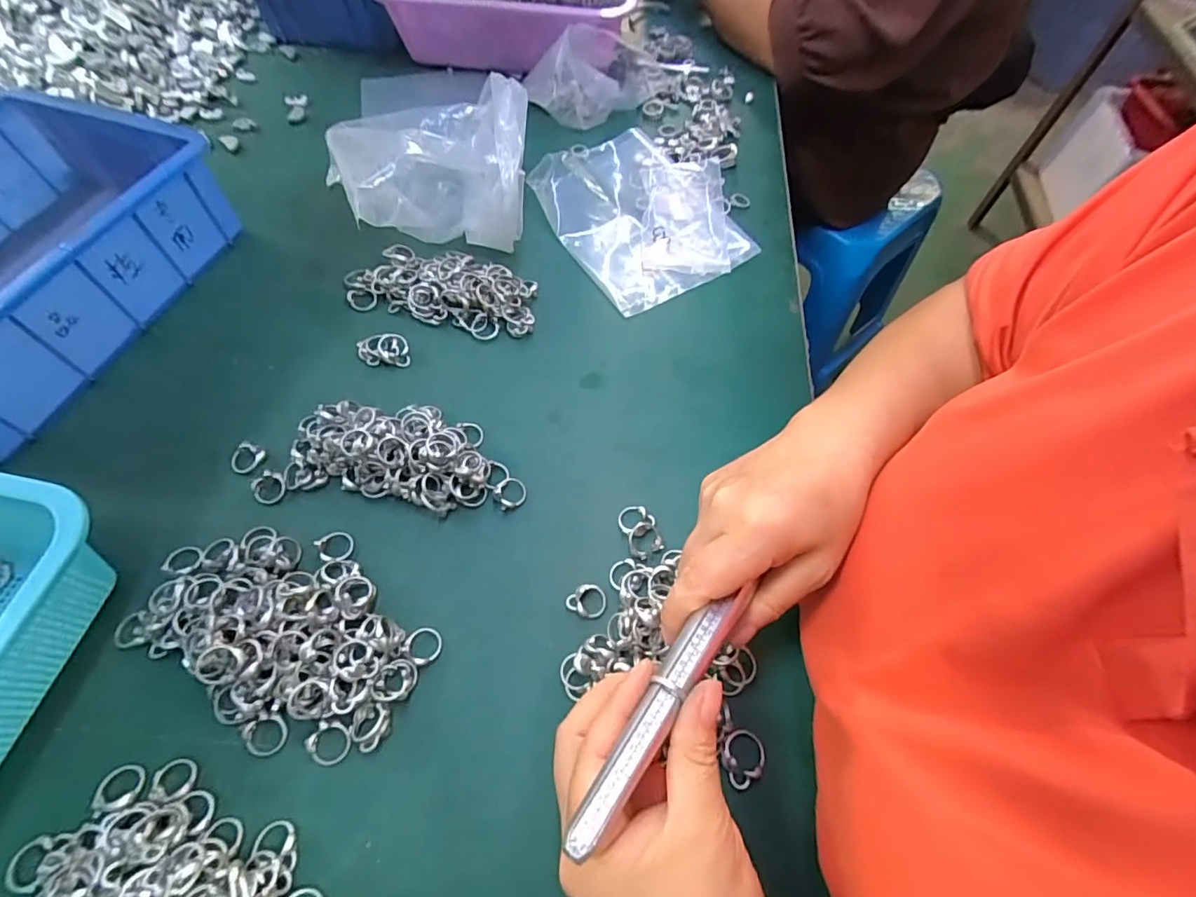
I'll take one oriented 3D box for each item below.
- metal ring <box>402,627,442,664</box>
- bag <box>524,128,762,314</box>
[{"bbox_3d":[-0.104,0.117,0.311,0.021,0.004,0.020,2,60,-3],"label":"metal ring"},{"bbox_3d":[0.044,-0.232,0.512,0.168,0.036,0.209,-28,66,-18],"label":"bag"}]

